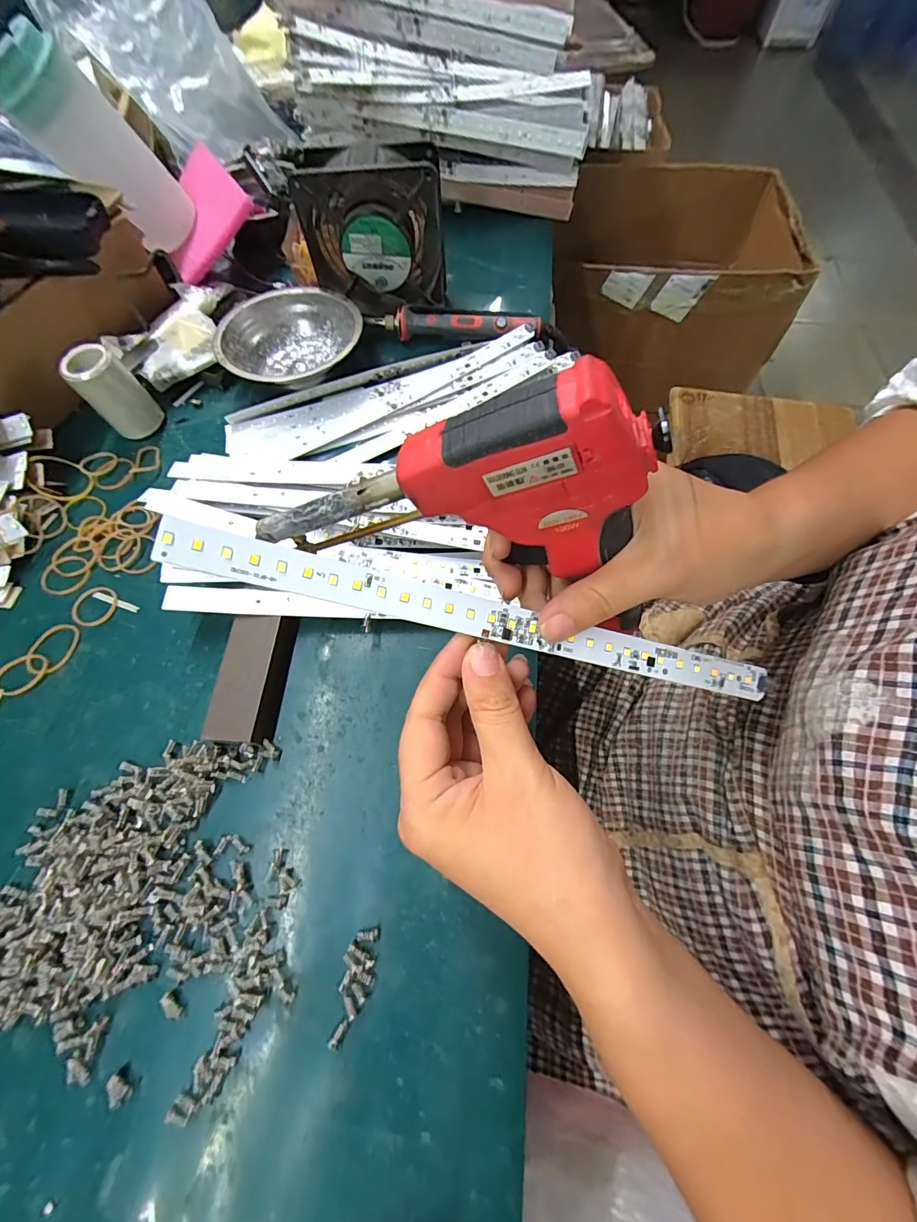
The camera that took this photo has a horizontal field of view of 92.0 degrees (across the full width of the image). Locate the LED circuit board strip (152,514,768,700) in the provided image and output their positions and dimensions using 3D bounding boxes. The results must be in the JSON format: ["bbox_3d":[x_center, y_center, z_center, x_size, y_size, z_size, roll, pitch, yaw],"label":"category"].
[{"bbox_3d":[0.021,0.005,0.198,0.275,0.010,0.018,14,66,-14],"label":"LED circuit board strip"}]

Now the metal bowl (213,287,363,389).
[{"bbox_3d":[-0.149,-0.244,0.405,0.122,0.034,0.117,0,66,1],"label":"metal bowl"}]

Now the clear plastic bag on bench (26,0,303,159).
[{"bbox_3d":[-0.351,-0.655,0.524,0.184,0.138,0.191,-40,71,-14],"label":"clear plastic bag on bench"}]

